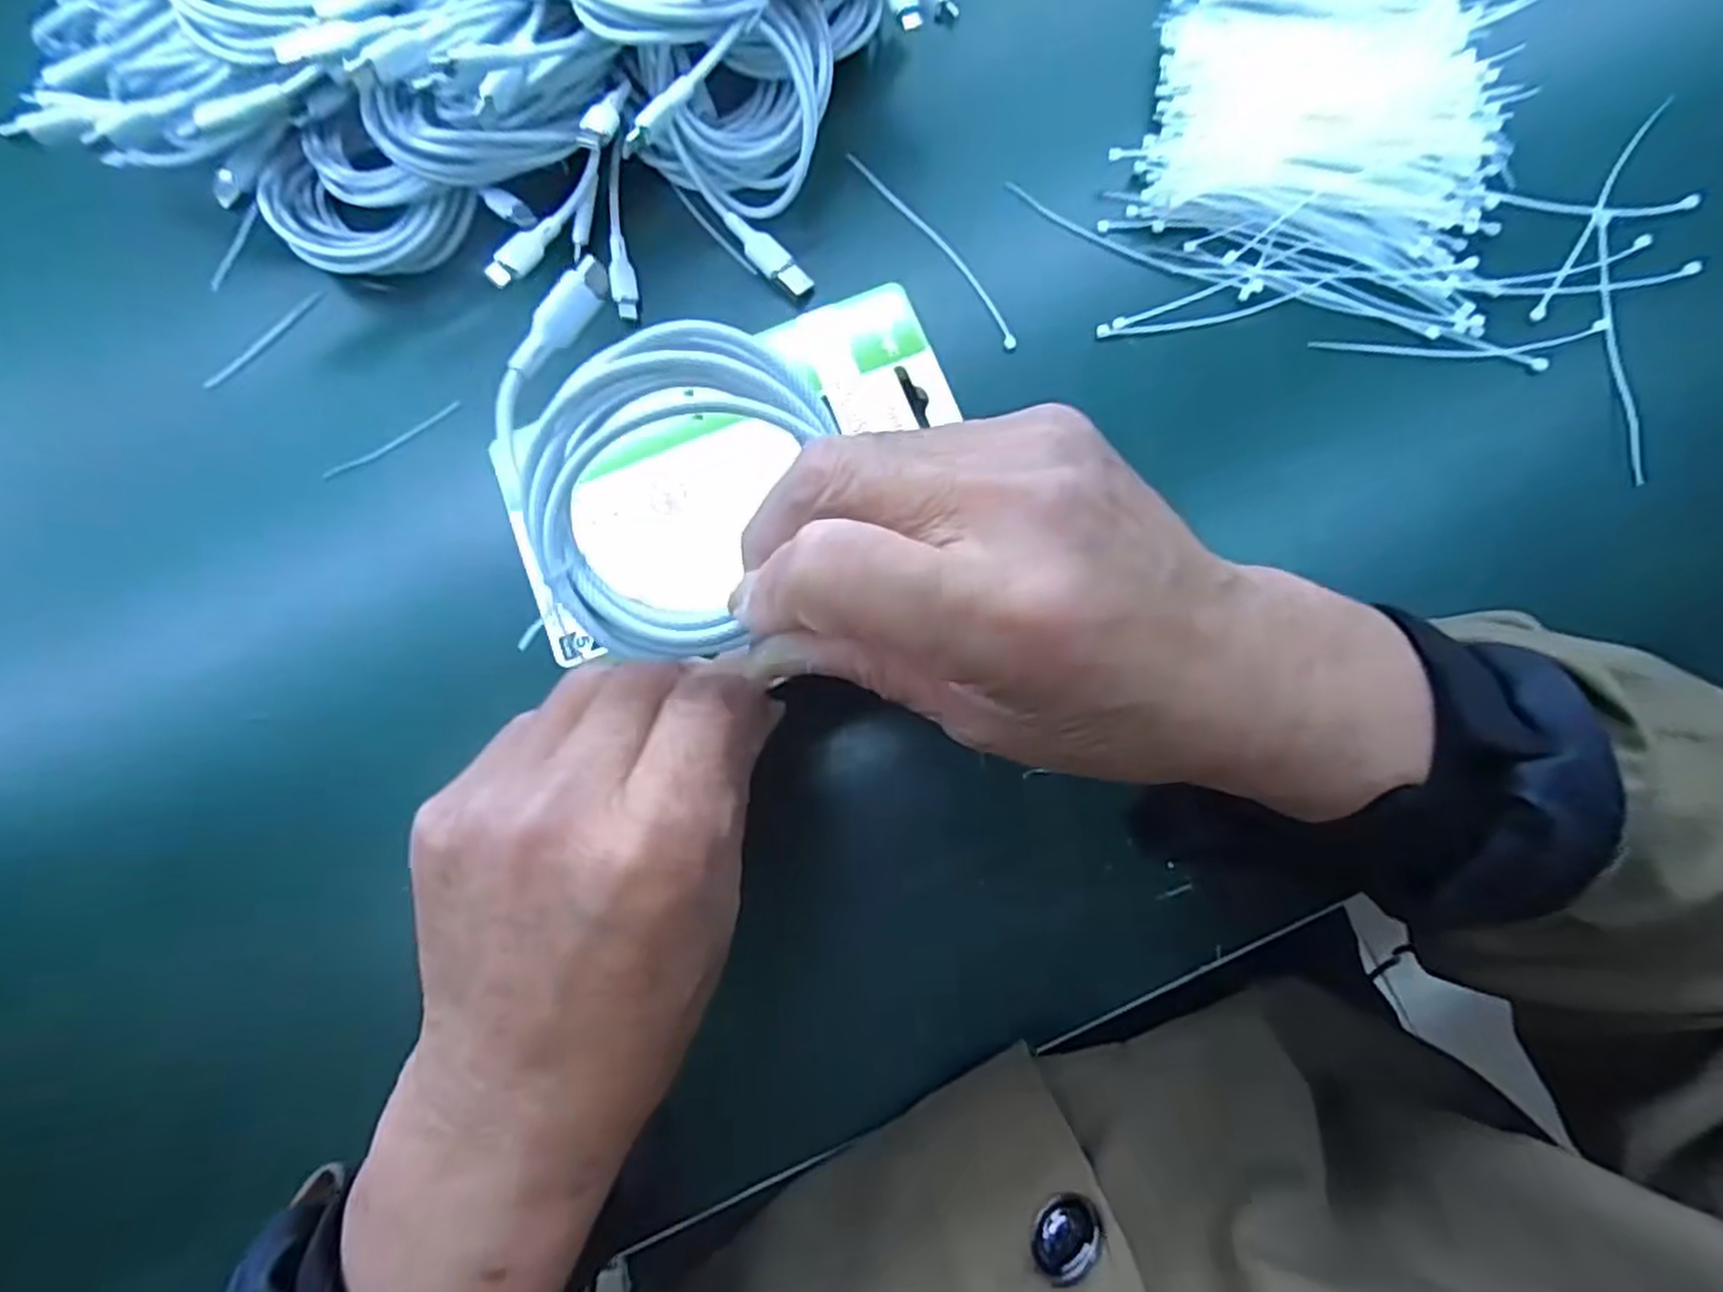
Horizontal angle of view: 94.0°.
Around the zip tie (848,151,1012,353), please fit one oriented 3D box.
[{"bbox_3d":[0.031,-0.174,0.349,0.008,0.004,0.116,-36,82,-3],"label":"zip tie"}]

